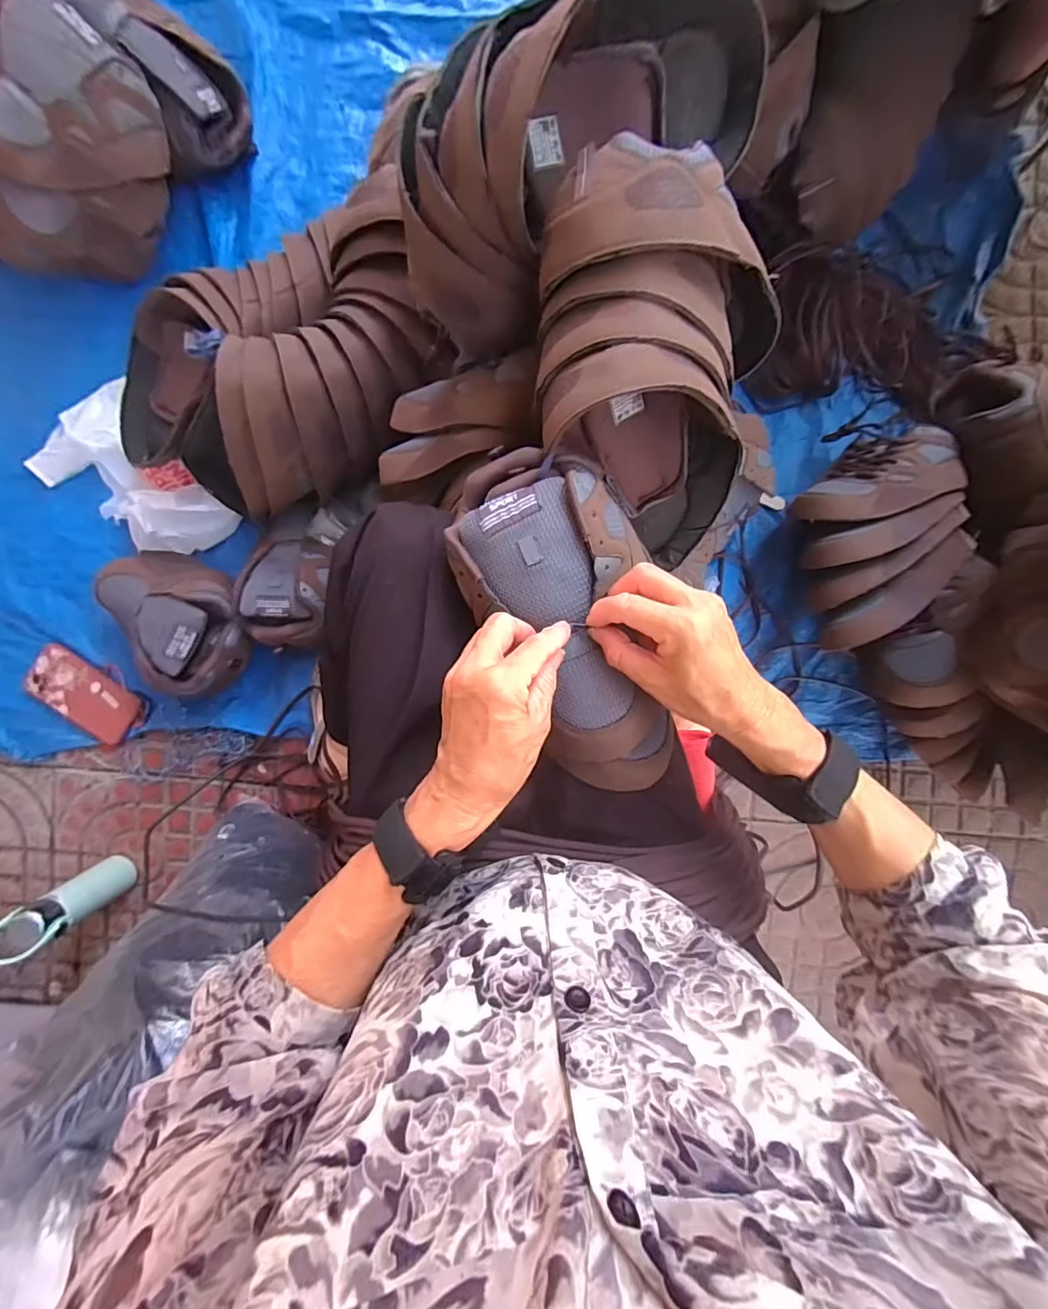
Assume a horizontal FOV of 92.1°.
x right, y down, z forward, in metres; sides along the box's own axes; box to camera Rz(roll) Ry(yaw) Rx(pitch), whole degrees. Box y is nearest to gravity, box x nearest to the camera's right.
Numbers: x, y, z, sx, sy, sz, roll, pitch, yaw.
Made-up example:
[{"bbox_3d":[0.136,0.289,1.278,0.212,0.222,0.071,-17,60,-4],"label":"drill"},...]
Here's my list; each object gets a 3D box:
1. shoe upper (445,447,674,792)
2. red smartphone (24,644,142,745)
[{"bbox_3d":[0.032,-0.023,0.348,0.119,0.048,0.248,-19,91,1],"label":"shoe upper"},{"bbox_3d":[-0.632,0.057,0.725,0.164,0.013,0.081,32,91,1],"label":"red smartphone"}]

